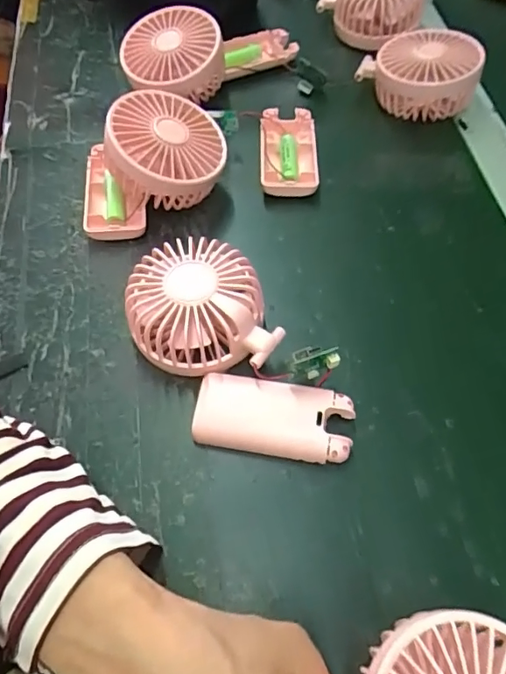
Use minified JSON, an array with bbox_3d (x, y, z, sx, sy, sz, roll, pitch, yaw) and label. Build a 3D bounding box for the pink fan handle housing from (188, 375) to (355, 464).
[{"bbox_3d":[0.012,0.049,0.311,0.093,0.018,0.044,9,61,5],"label":"pink fan handle housing"}]

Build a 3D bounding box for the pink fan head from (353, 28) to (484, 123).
[{"bbox_3d":[0.150,-0.237,0.460,0.084,0.048,0.092,-22,63,-12],"label":"pink fan head"}]

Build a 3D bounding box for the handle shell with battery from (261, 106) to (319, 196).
[{"bbox_3d":[0.030,-0.156,0.430,0.047,0.016,0.090,0,60,0],"label":"handle shell with battery"}]

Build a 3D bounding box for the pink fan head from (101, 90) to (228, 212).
[{"bbox_3d":[-0.067,-0.144,0.393,0.089,0.045,0.089,8,66,-19],"label":"pink fan head"}]

